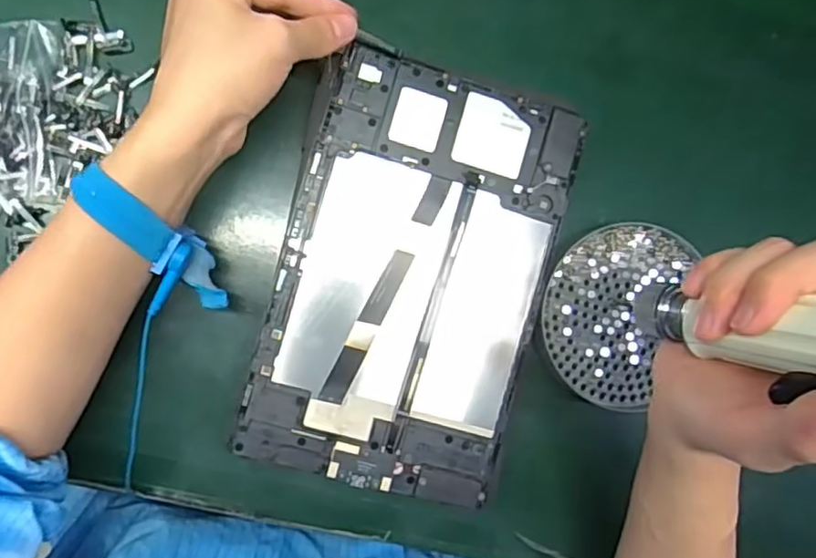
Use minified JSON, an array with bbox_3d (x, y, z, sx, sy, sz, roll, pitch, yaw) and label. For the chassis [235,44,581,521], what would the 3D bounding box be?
[{"bbox_3d":[0.004,0.000,0.370,0.152,0.010,0.237,14,87,-8],"label":"chassis"}]

